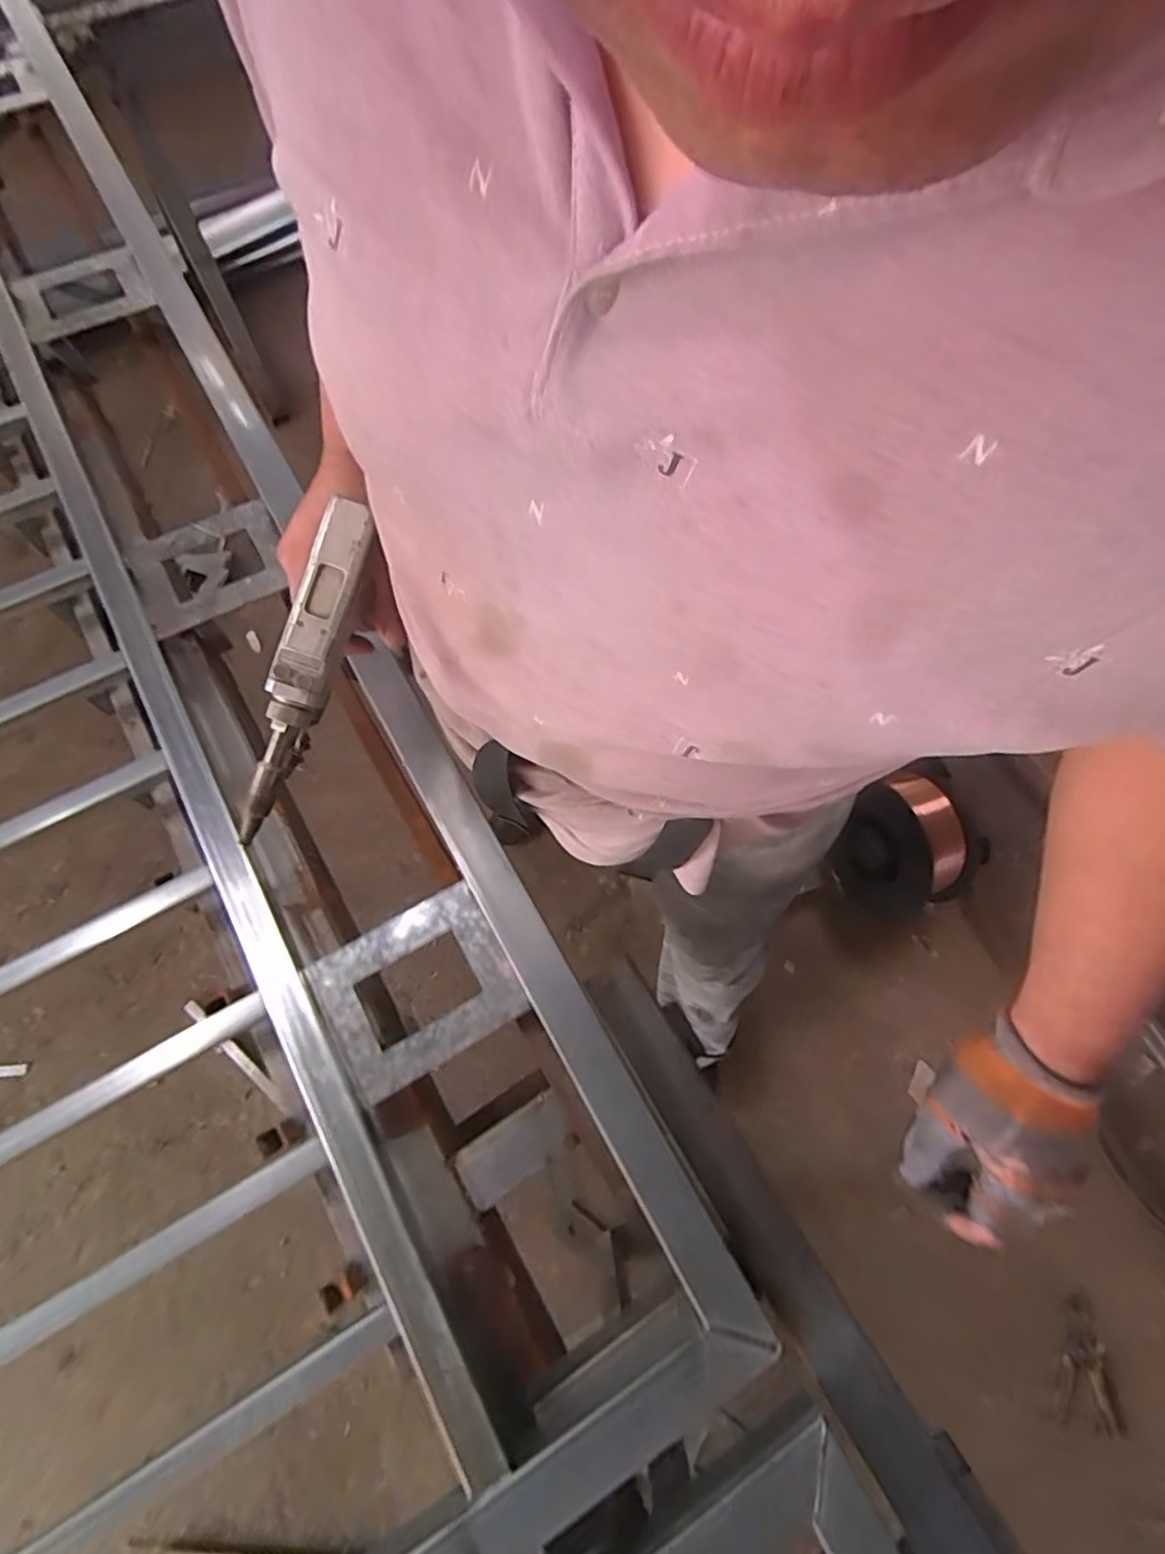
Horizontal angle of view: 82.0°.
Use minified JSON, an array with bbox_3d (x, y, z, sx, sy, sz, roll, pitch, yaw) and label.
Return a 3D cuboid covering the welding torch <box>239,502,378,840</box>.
[{"bbox_3d":[-0.178,-0.064,0.428,0.032,0.028,0.216,20,96,6],"label":"welding torch"}]

